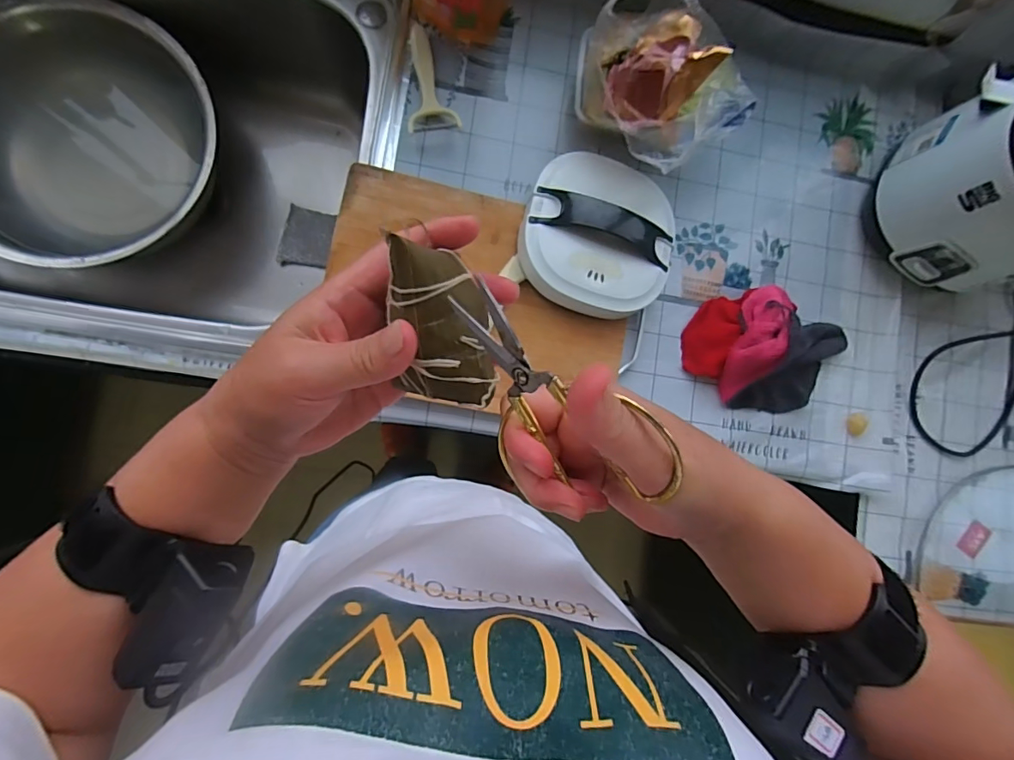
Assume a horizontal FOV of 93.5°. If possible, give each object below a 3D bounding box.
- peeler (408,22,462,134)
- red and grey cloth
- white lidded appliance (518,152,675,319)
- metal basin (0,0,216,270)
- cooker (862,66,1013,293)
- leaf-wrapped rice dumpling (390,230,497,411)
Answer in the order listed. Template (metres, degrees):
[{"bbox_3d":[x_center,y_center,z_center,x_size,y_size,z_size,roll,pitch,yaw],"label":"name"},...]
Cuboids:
[{"bbox_3d":[-0.101,-0.341,0.547,0.054,0.024,0.131,-19,89,-7],"label":"peeler"},{"bbox_3d":[0.315,-0.036,0.554,0.201,0.063,0.138,-1,86,-6],"label":"red and grey cloth"},{"bbox_3d":[0.105,-0.163,0.539,0.170,0.064,0.181,0,86,-6],"label":"white lidded appliance"},{"bbox_3d":[-0.549,-0.306,0.633,0.322,0.154,0.326,0,86,-5],"label":"metal basin"},{"bbox_3d":[0.542,-0.210,0.518,0.175,0.205,0.191,-12,87,-5],"label":"cooker"},{"bbox_3d":[-0.033,-0.029,0.228,0.045,0.040,0.078,-12,114,-20],"label":"leaf-wrapped rice dumpling"}]

